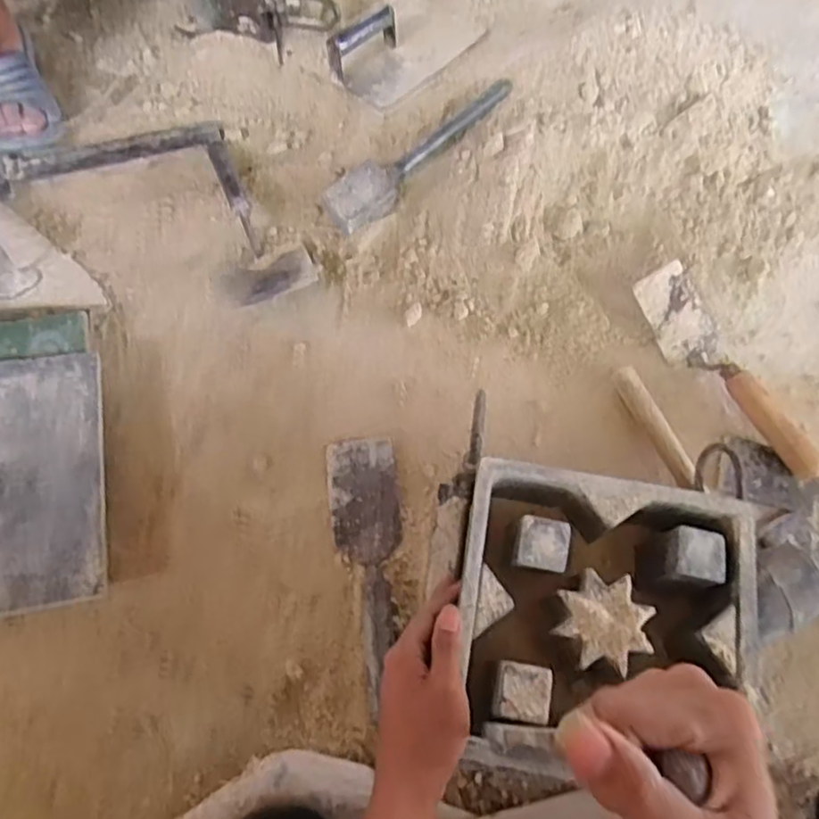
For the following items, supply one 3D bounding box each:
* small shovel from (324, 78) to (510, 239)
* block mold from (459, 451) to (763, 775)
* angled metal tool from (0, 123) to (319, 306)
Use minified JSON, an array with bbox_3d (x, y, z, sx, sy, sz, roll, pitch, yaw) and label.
[{"bbox_3d":[0.016,-0.304,0.798,0.265,0.028,0.058,-36,86,-9],"label":"small shovel"},{"bbox_3d":[0.152,0.160,0.550,0.219,0.089,0.192,10,66,2],"label":"block mold"},{"bbox_3d":[-0.313,-0.276,0.795,0.503,0.050,0.239,22,67,7],"label":"angled metal tool"}]

